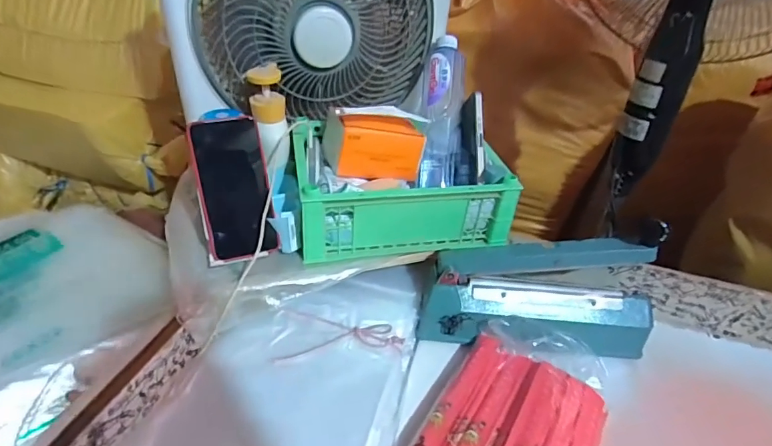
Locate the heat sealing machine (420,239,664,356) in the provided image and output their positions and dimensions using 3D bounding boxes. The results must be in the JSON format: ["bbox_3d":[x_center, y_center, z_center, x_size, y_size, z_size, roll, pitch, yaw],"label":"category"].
[{"bbox_3d":[0.203,0.096,0.583,0.305,0.142,0.078,8,36,0],"label":"heat sealing machine"}]

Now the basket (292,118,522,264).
[{"bbox_3d":[0.013,-0.058,0.640,0.269,0.110,0.196,-3,37,-14],"label":"basket"}]

